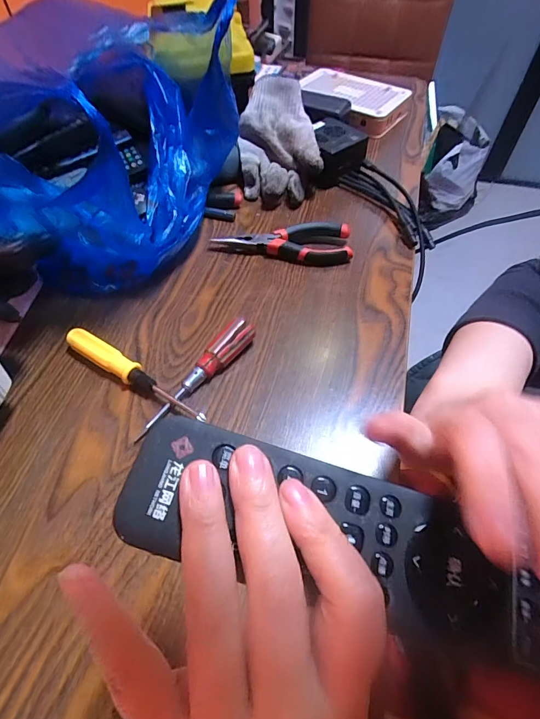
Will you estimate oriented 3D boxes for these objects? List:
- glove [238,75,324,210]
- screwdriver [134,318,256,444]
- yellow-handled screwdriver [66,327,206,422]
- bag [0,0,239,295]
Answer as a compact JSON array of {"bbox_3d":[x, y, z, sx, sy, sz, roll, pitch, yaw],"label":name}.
[{"bbox_3d":[0.010,-0.282,0.500,0.098,0.089,0.146,-7,55,-5],"label":"glove"},{"bbox_3d":[-0.065,0.013,0.335,0.020,0.026,0.134,35,62,23],"label":"screwdriver"},{"bbox_3d":[-0.120,0.014,0.339,0.154,0.019,0.020,28,59,19],"label":"yellow-handled screwdriver"},{"bbox_3d":[-0.182,-0.239,0.416,0.223,0.194,0.297,15,56,11],"label":"bag"}]

